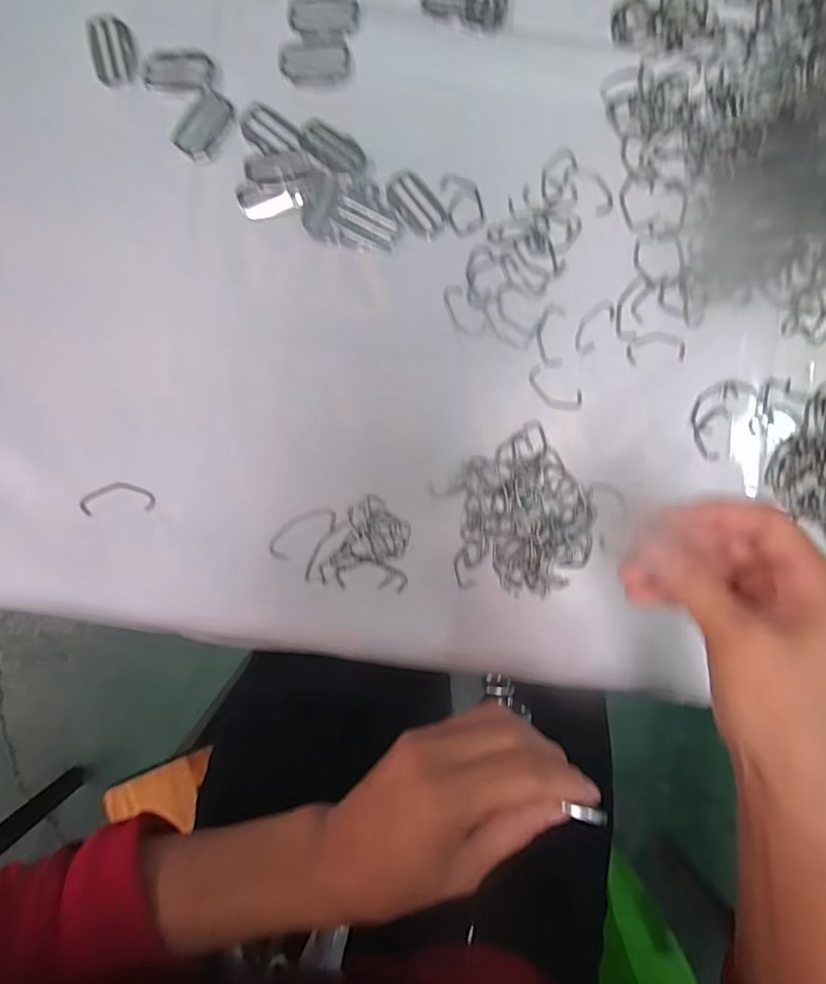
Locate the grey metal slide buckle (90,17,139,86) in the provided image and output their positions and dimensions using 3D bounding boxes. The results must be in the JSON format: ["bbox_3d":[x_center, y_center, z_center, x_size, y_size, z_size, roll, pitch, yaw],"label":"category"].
[{"bbox_3d":[-0.195,-0.289,0.359,0.027,0.004,0.045,-11,88,-3],"label":"grey metal slide buckle"}]

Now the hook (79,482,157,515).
[{"bbox_3d":[-0.185,0.004,0.346,0.044,0.006,0.019,-5,88,-2],"label":"hook"}]

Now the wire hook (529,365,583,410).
[{"bbox_3d":[0.093,-0.066,0.360,0.039,0.004,0.020,28,87,-1],"label":"wire hook"}]

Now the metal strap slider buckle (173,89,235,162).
[{"bbox_3d":[-0.135,-0.238,0.357,0.026,0.004,0.044,31,87,-1],"label":"metal strap slider buckle"}]

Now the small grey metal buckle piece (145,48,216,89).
[{"bbox_3d":[-0.153,-0.276,0.360,0.045,0.005,0.024,-1,88,-2],"label":"small grey metal buckle piece"}]

